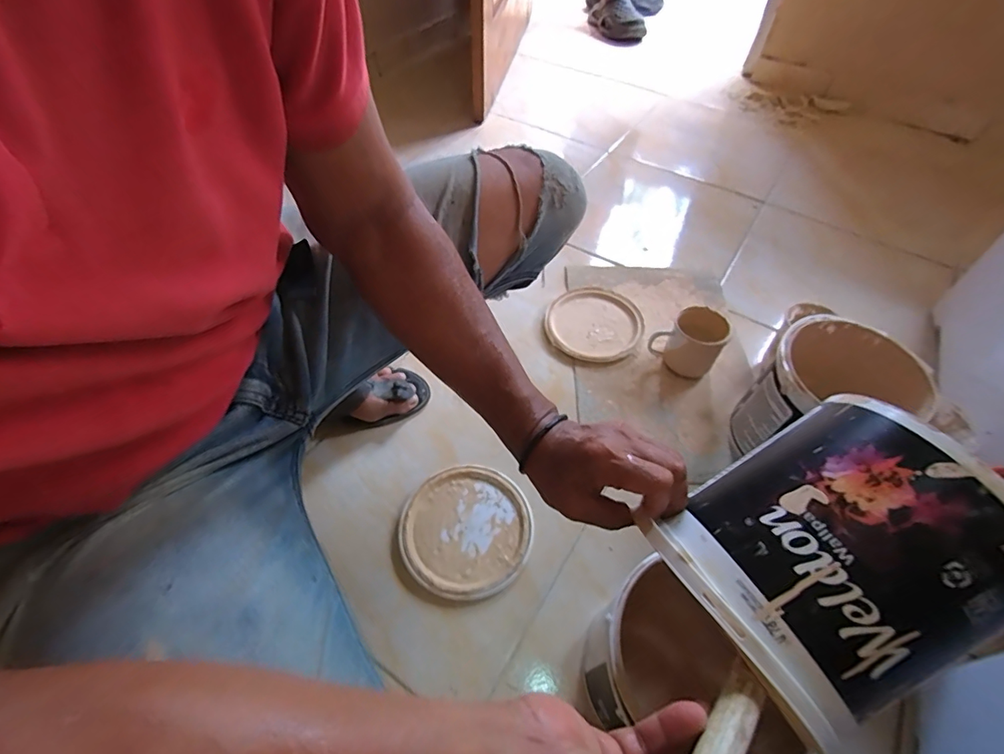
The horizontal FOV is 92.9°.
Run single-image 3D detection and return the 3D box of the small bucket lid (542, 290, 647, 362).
[{"bbox_3d":[0.170,-0.097,0.883,0.174,0.017,0.167,2,55,-3],"label":"small bucket lid"}]

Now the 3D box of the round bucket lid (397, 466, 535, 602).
[{"bbox_3d":[-0.048,0.207,0.651,0.173,0.014,0.171,2,55,-3],"label":"round bucket lid"}]

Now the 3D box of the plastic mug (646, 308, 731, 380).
[{"bbox_3d":[0.317,-0.061,0.805,0.102,0.090,0.084,38,62,22],"label":"plastic mug"}]

